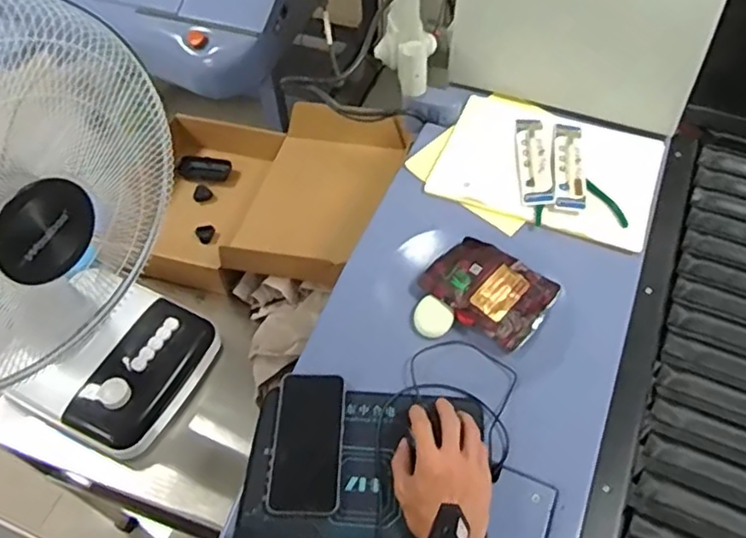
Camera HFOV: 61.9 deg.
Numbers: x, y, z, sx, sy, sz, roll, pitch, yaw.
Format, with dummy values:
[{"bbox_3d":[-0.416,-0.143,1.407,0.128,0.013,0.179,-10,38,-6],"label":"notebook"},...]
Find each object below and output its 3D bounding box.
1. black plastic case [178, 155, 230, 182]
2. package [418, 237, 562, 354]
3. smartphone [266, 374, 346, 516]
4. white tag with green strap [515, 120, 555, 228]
[{"bbox_3d":[-0.363,-0.220,1.349,0.106,0.023,0.054,7,55,6],"label":"black plastic case"},{"bbox_3d":[0.158,0.021,0.827,0.154,0.016,0.120,36,64,24],"label":"package"},{"bbox_3d":[-0.073,0.190,0.690,0.075,0.007,0.156,0,55,3],"label":"smartphone"},{"bbox_3d":[0.242,-0.154,0.937,0.052,0.016,0.213,2,55,5],"label":"white tag with green strap"}]

